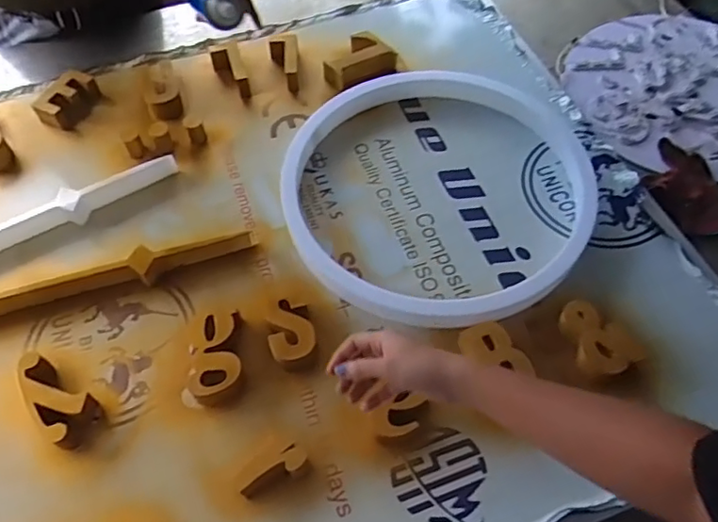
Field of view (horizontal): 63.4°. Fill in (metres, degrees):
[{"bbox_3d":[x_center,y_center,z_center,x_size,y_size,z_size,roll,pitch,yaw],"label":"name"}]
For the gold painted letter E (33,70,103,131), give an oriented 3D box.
[{"bbox_3d":[-0.545,-0.299,1.095,0.072,0.051,0.121,18,57,13],"label":"gold painted letter E"}]

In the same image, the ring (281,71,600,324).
[{"bbox_3d":[0.133,-0.130,0.970,0.507,0.065,0.505,-1,54,1],"label":"ring"}]

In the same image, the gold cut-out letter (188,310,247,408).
[{"bbox_3d":[-0.197,0.135,0.803,0.074,0.043,0.125,-9,55,-6],"label":"gold cut-out letter"}]

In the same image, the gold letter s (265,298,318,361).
[{"bbox_3d":[-0.096,0.099,0.828,0.067,0.046,0.099,-11,55,-7],"label":"gold letter s"}]

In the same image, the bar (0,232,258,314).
[{"bbox_3d":[-0.456,0.037,0.867,0.612,0.035,0.057,-15,56,-10],"label":"bar"}]

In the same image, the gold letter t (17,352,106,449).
[{"bbox_3d":[-0.402,0.178,0.768,0.066,0.050,0.144,-38,75,-23],"label":"gold letter t"}]

